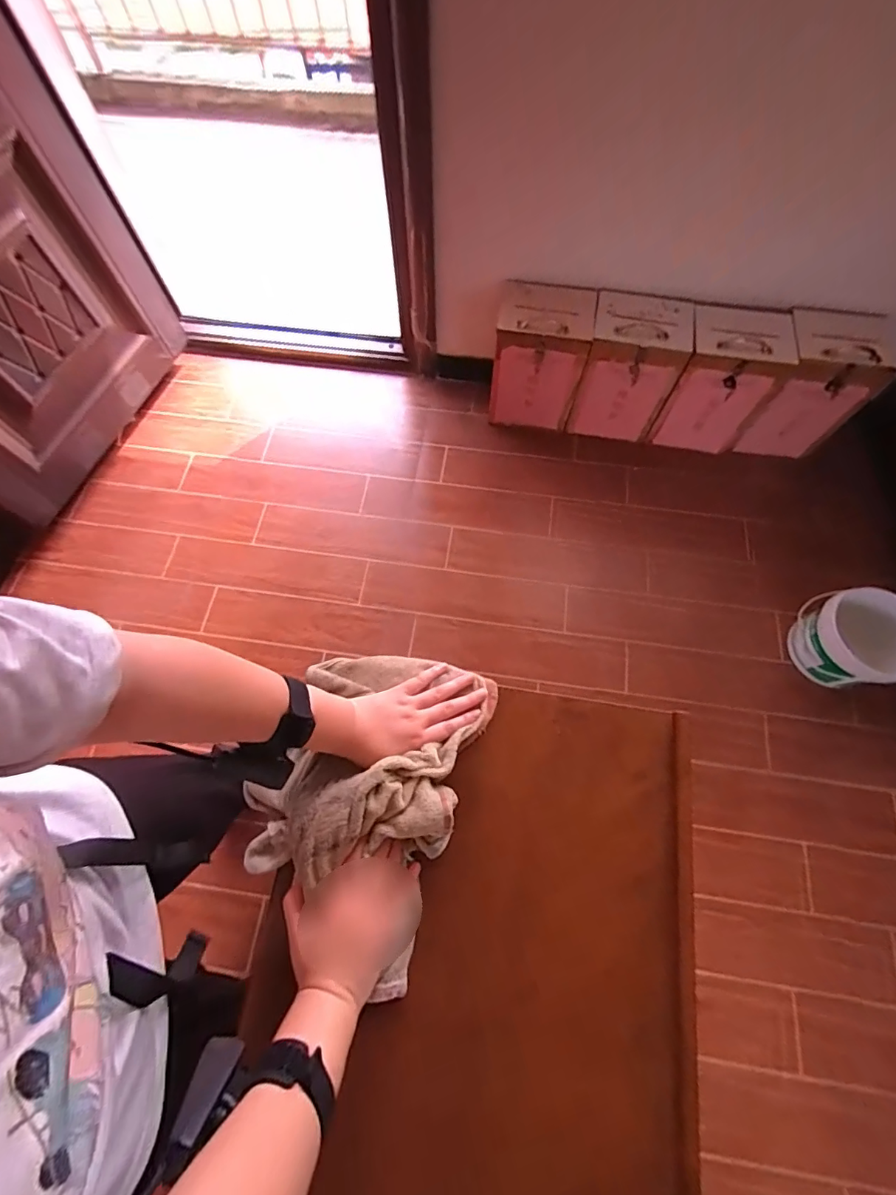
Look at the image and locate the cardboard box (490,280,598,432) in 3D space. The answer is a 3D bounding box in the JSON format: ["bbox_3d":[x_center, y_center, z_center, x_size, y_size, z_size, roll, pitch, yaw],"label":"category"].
[{"bbox_3d":[0.267,-0.705,1.399,0.258,0.384,0.186,7,68,5],"label":"cardboard box"}]

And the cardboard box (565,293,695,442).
[{"bbox_3d":[0.520,-0.656,1.377,0.255,0.366,0.177,11,68,6],"label":"cardboard box"}]

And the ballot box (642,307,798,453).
[{"bbox_3d":[0.768,-0.605,1.351,0.256,0.382,0.157,7,68,5],"label":"ballot box"}]

